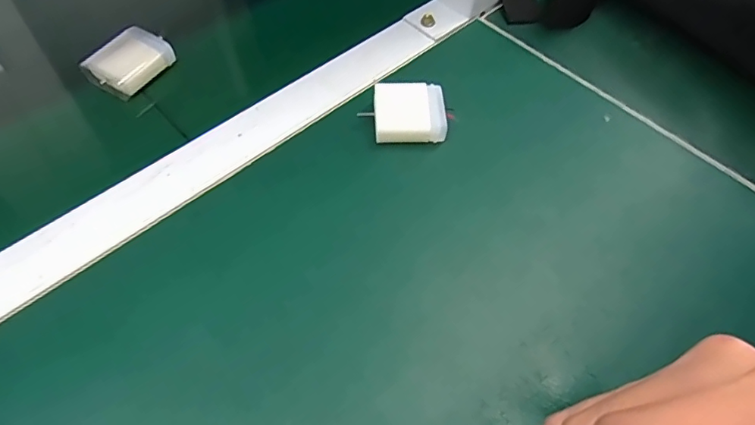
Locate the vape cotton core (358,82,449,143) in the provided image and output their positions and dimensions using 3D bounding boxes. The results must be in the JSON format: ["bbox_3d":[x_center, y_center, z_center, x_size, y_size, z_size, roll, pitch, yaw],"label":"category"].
[{"bbox_3d":[0.020,-0.067,0.346,0.052,0.021,0.042,-2,57,-4],"label":"vape cotton core"}]

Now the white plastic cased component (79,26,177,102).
[{"bbox_3d":[-0.182,-0.110,0.373,0.040,0.022,0.054,30,60,16],"label":"white plastic cased component"}]

